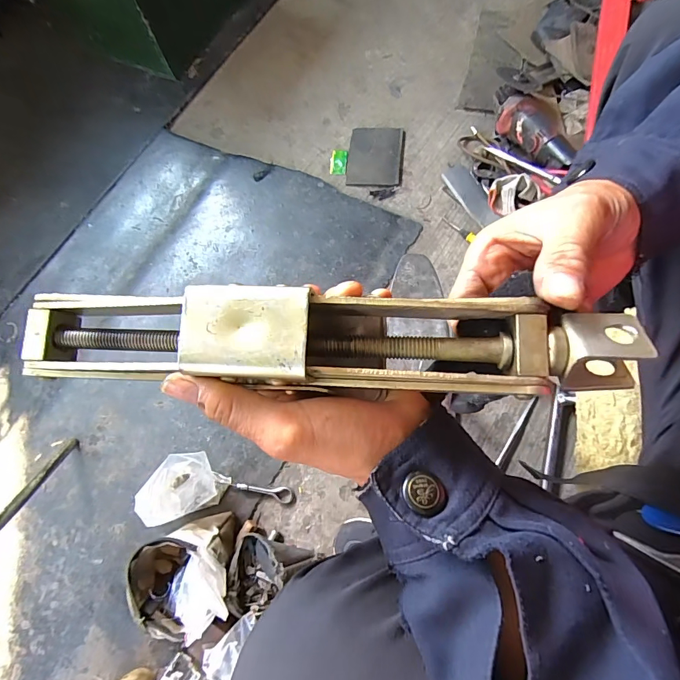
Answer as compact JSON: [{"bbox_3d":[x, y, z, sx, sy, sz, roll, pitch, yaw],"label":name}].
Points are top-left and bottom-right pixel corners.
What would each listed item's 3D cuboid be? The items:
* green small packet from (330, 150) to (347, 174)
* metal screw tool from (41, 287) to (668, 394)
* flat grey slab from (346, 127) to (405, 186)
[{"bbox_3d":[-0.003,-0.381,0.848,0.036,0.008,0.063,3,72,5],"label":"green small packet"},{"bbox_3d":[-0.016,0.000,0.195,0.302,0.044,0.046,2,71,6],"label":"metal screw tool"},{"bbox_3d":[0.074,-0.378,0.817,0.110,0.005,0.144,5,72,6],"label":"flat grey slab"}]

